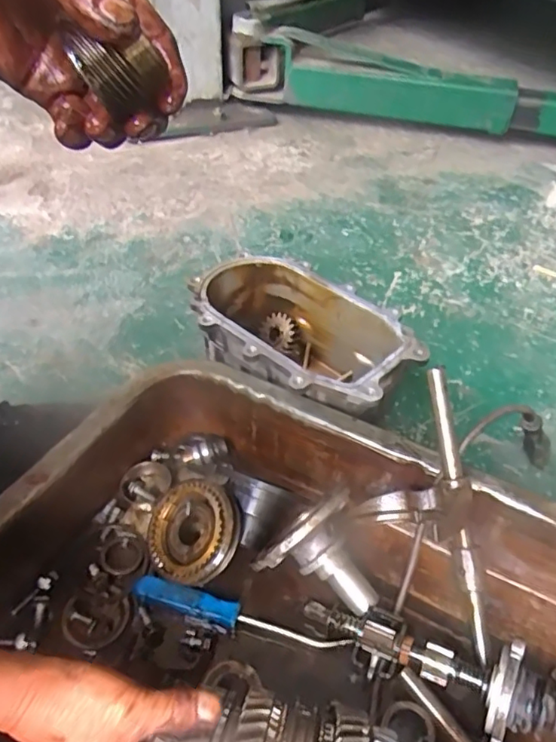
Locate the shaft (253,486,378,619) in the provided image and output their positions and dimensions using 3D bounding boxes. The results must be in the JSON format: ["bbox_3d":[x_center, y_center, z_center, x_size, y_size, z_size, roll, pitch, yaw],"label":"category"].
[{"bbox_3d":[0.041,0.170,0.497,0.091,0.088,0.102,-37,79,-17],"label":"shaft"}]

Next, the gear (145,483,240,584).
[{"bbox_3d":[-0.078,0.148,0.530,0.081,0.032,0.087,-13,62,25],"label":"gear"}]

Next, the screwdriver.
[{"bbox_3d":[-0.036,0.213,0.492,0.191,0.019,0.020,13,45,12],"label":"screwdriver"}]

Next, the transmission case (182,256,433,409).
[{"bbox_3d":[0.022,-0.017,0.670,0.161,0.126,0.269,-33,53,-31],"label":"transmission case"}]

